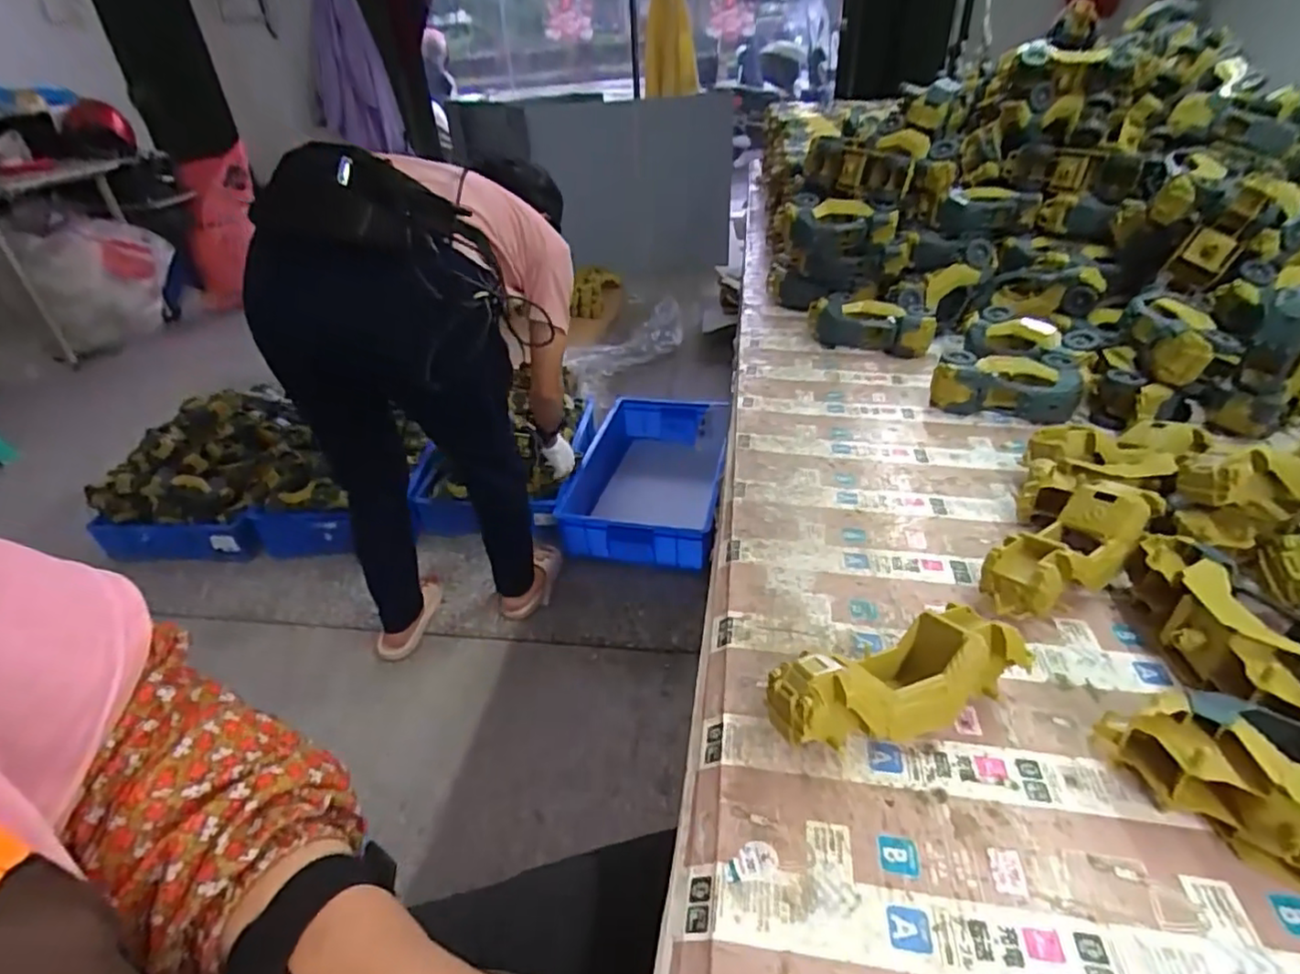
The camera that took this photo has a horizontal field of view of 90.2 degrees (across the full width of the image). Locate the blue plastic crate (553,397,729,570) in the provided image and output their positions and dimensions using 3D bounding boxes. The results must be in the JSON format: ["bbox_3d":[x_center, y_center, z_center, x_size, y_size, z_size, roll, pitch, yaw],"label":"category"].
[{"bbox_3d":[0.001,-0.037,1.812,0.408,0.135,0.678,3,35,9],"label":"blue plastic crate"}]

